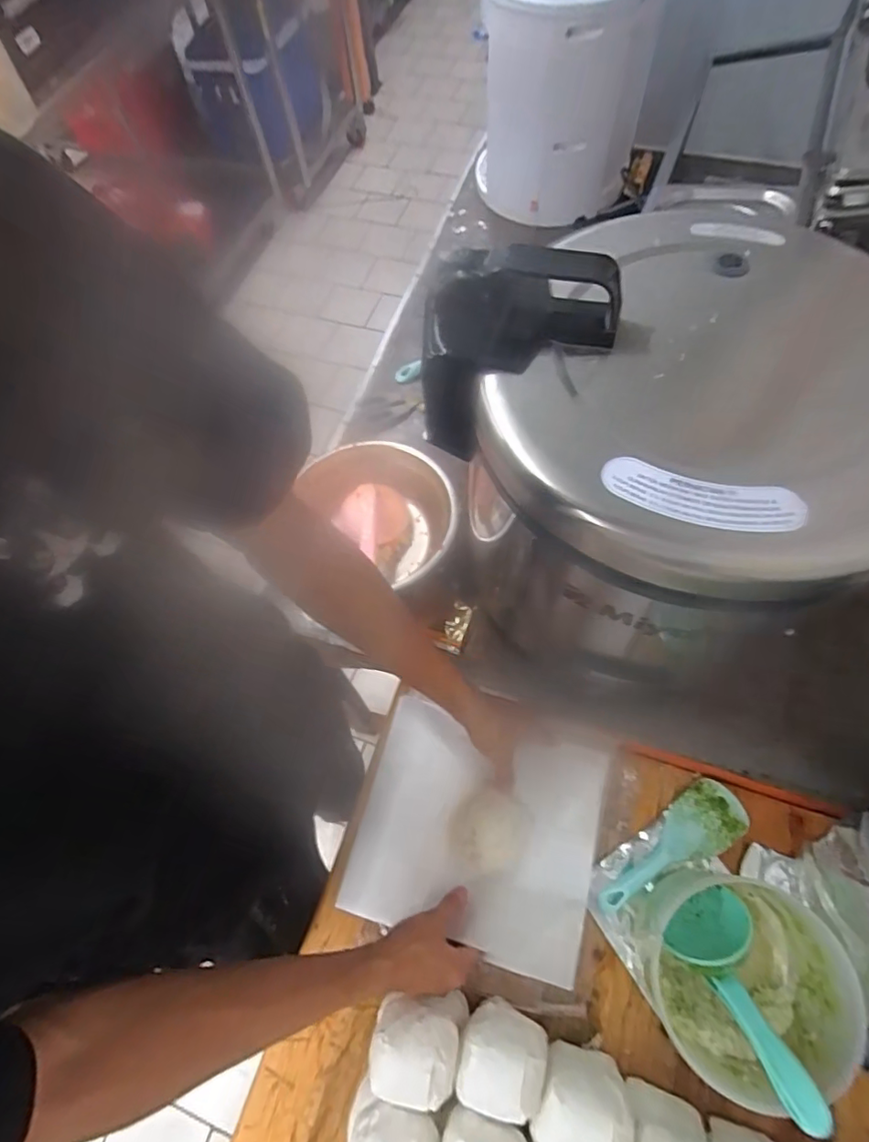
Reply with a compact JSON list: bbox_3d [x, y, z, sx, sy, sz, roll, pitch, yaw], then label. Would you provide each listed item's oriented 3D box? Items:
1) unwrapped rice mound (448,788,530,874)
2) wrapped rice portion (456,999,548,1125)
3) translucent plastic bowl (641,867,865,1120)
[{"bbox_3d":[0.062,0.295,0.608,0.087,0.038,0.084,-1,65,3],"label":"unwrapped rice mound"},{"bbox_3d":[0.063,0.462,0.506,0.077,0.075,0.073,15,67,11],"label":"wrapped rice portion"},{"bbox_3d":[0.295,0.386,0.510,0.149,0.109,0.155,-1,65,3],"label":"translucent plastic bowl"}]

